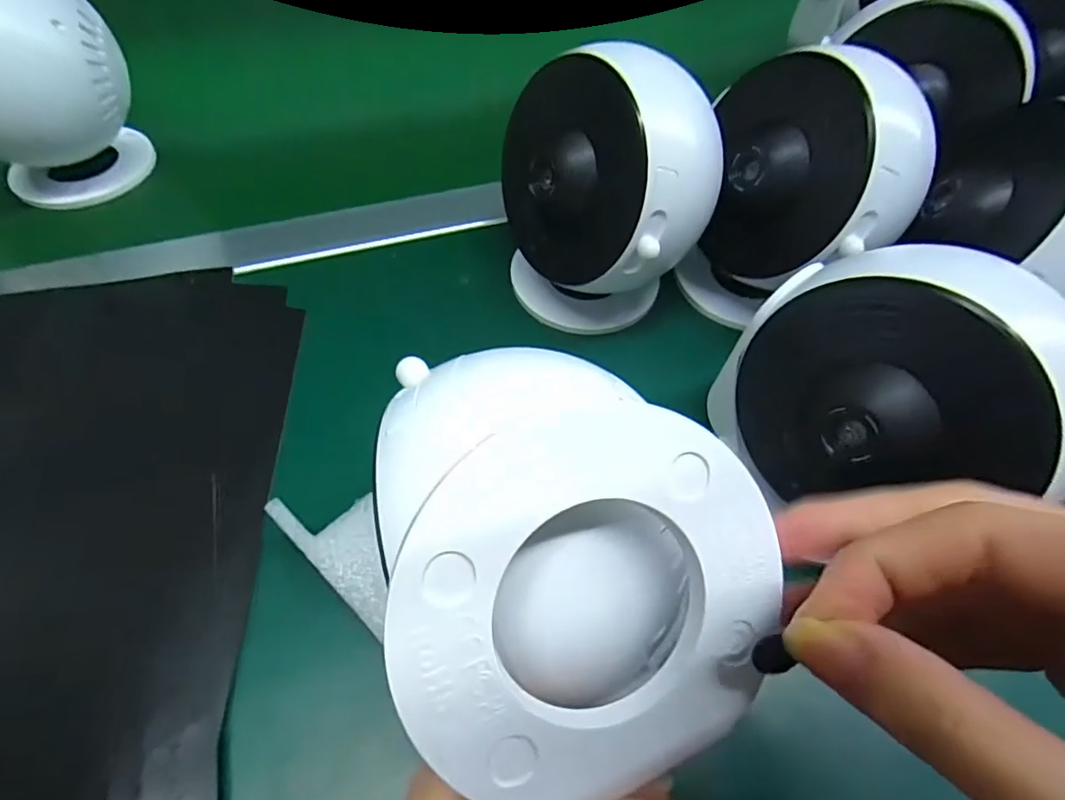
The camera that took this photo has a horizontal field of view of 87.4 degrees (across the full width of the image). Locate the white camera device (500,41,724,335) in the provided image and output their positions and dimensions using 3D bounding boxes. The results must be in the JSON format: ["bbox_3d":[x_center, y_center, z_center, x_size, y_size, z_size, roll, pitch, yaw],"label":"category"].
[{"bbox_3d":[0.032,-0.101,0.274,0.107,0.122,0.075,39,63,22],"label":"white camera device"}]

